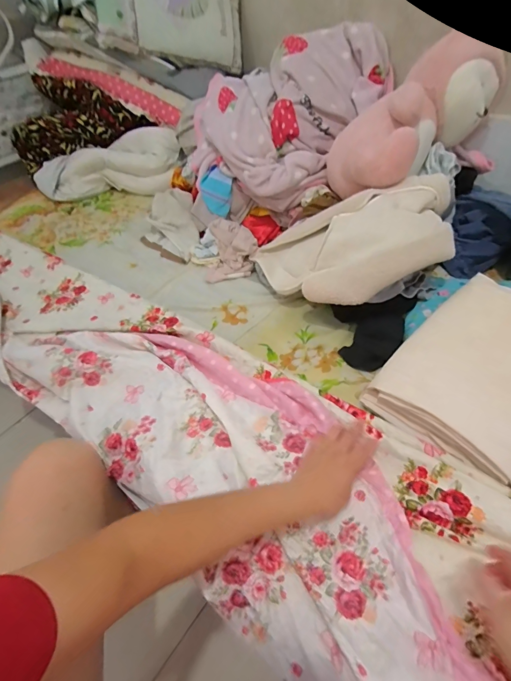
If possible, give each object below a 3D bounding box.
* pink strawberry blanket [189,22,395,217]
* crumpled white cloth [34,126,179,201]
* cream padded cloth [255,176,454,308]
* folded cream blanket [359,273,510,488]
[{"bbox_3d":[0.096,-0.651,0.982,0.570,0.276,0.409,-40,58,-24],"label":"pink strawberry blanket"},{"bbox_3d":[-0.524,-0.620,1.195,0.513,0.160,0.169,-8,51,-1],"label":"crumpled white cloth"},{"bbox_3d":[0.206,-0.229,0.746,0.351,0.180,0.336,-23,53,-13],"label":"cream padded cloth"},{"bbox_3d":[0.389,0.042,0.560,0.341,0.085,0.258,-37,57,-22],"label":"folded cream blanket"}]

